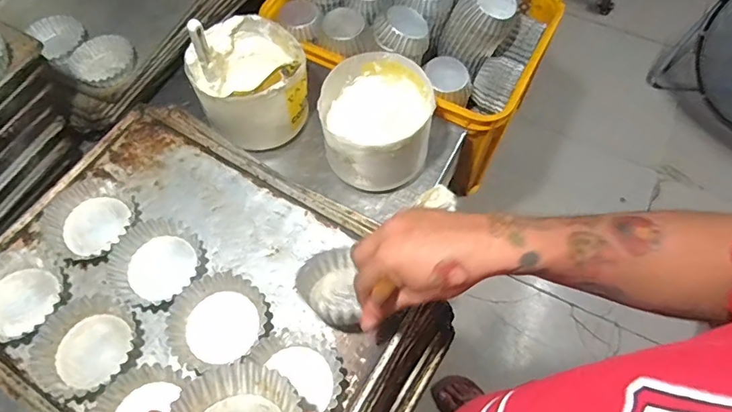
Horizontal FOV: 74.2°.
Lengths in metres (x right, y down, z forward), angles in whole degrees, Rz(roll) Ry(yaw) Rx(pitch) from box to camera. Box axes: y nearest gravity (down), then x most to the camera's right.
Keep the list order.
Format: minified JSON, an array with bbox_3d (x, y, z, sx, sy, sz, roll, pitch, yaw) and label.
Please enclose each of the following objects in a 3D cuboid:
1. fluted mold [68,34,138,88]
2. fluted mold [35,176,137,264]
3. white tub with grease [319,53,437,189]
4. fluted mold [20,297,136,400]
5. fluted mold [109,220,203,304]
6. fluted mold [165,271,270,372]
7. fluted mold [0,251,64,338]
[{"bbox_3d":[-0.429,-0.238,0.795,0.088,0.025,0.099,37,71,17],"label":"fluted mold"},{"bbox_3d":[-0.316,0.020,0.563,0.095,0.030,0.095,0,65,1],"label":"fluted mold"},{"bbox_3d":[0.020,-0.122,0.751,0.155,0.138,0.165,0,65,1],"label":"white tub with grease"},{"bbox_3d":[-0.291,0.148,0.501,0.103,0.029,0.094,0,65,1],"label":"fluted mold"},{"bbox_3d":[-0.238,0.061,0.544,0.098,0.027,0.086,-20,66,-8],"label":"fluted mold"},{"bbox_3d":[-0.154,0.121,0.506,0.097,0.030,0.100,0,65,1],"label":"fluted mold"},{"bbox_3d":[-0.384,0.097,0.524,0.093,0.033,0.091,0,65,1],"label":"fluted mold"}]

